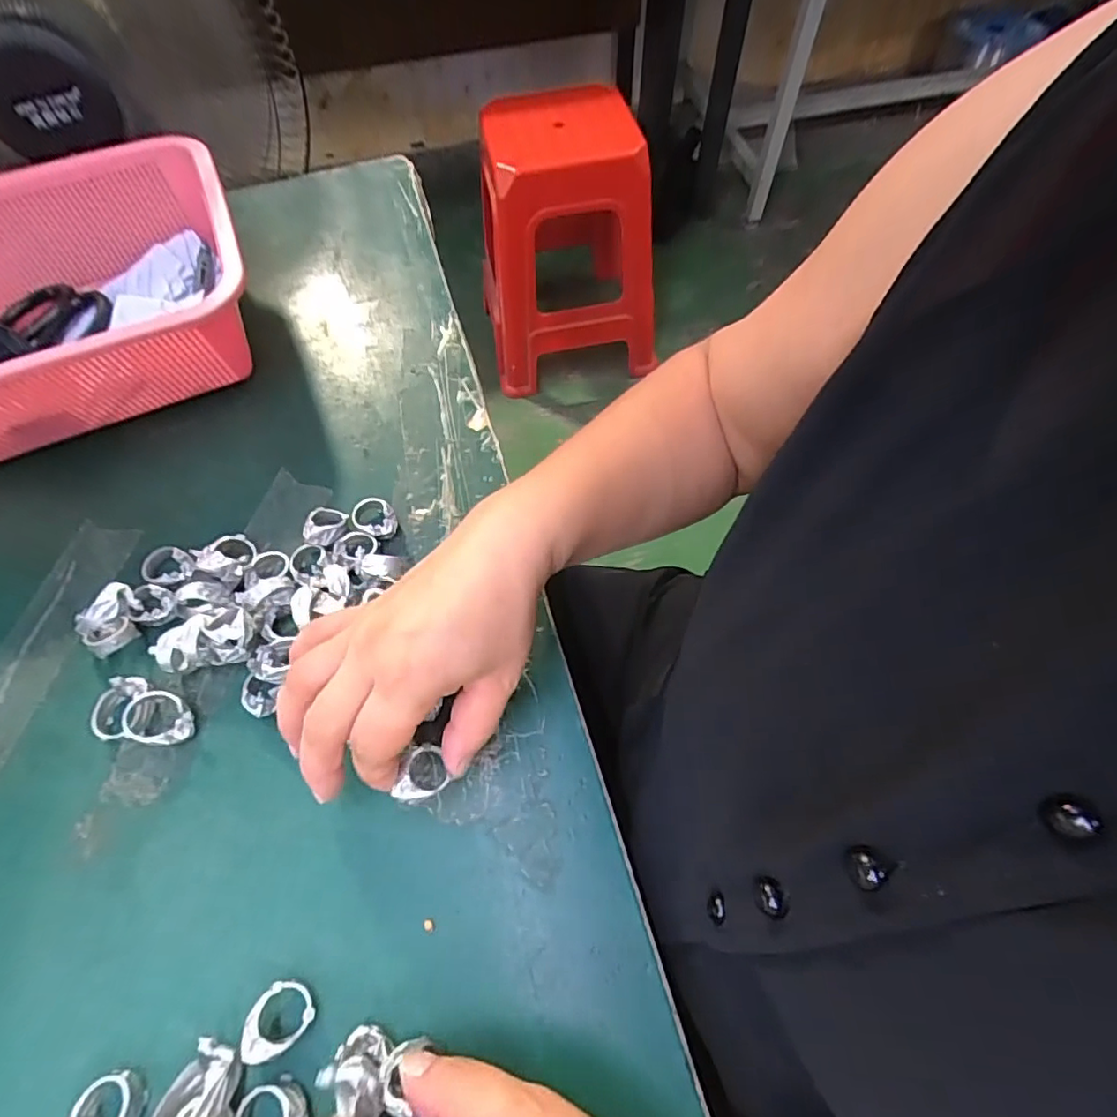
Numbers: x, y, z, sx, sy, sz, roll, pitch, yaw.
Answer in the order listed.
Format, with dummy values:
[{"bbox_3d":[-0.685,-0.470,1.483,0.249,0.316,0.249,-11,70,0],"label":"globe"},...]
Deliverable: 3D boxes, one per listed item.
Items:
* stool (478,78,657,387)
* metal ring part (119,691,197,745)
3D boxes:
[{"bbox_3d":[0.007,-0.674,1.256,0.349,0.496,0.349,-13,61,-4],"label":"stool"},{"bbox_3d":[-0.207,0.084,0.299,0.030,0.018,0.025,13,64,9],"label":"metal ring part"}]

